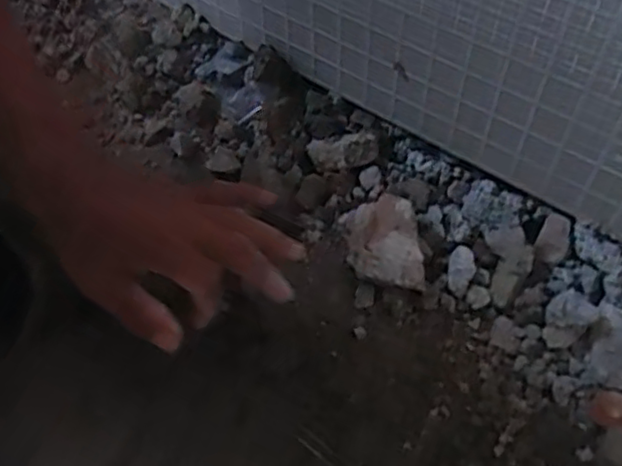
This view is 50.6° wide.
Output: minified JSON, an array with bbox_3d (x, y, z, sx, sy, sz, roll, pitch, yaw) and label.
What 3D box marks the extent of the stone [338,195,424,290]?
[{"bbox_3d":[0.049,0.009,0.459,0.052,0.039,0.069,-2,65,2],"label":"stone"}]

